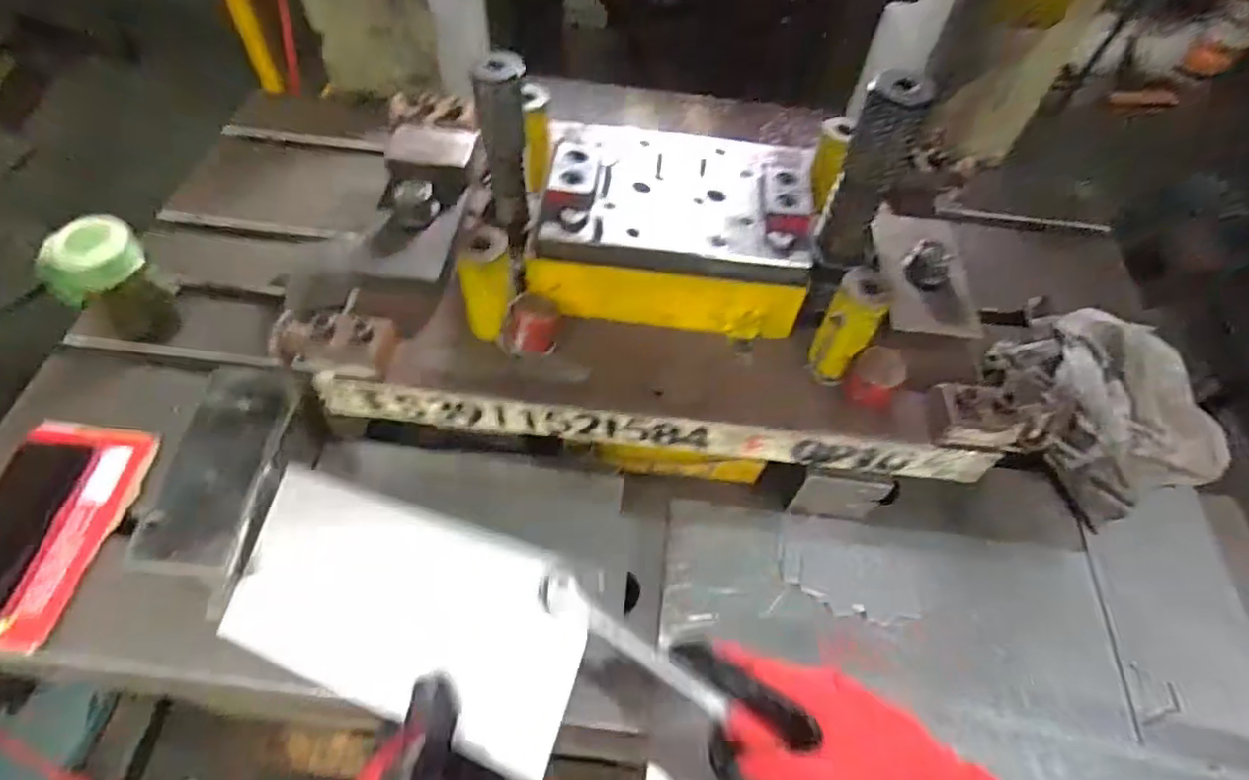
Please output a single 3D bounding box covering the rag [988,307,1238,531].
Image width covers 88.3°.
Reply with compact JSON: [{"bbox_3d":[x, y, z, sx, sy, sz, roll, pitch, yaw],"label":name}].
[{"bbox_3d":[0.503,0.009,0.679,0.186,0.077,0.219,-16,57,-15],"label":"rag"}]

